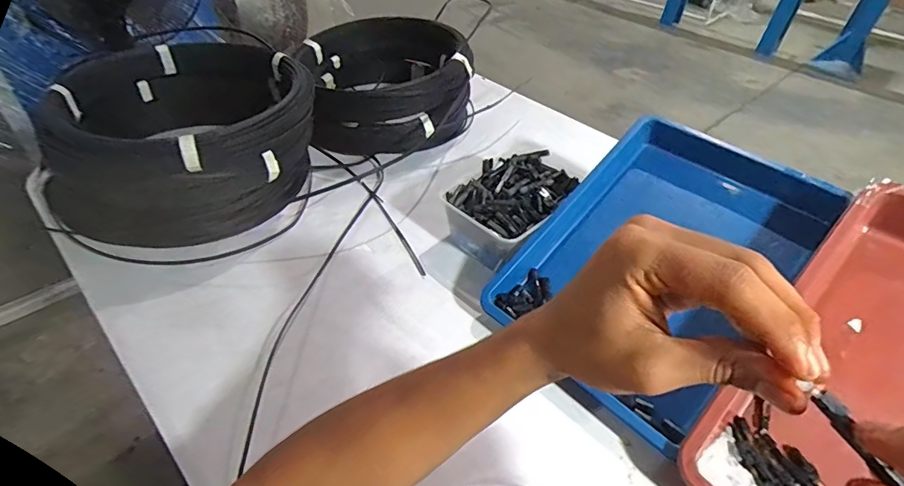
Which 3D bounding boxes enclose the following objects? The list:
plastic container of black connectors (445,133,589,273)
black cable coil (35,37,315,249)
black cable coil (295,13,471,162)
[{"bbox_3d":[0.078,-0.044,0.600,0.116,0.078,0.173,32,49,27],"label":"plastic container of black connectors"},{"bbox_3d":[-0.319,-0.130,0.609,0.283,0.155,0.274,3,42,-2],"label":"black cable coil"},{"bbox_3d":[-0.108,-0.262,0.795,0.262,0.133,0.290,-5,43,-11],"label":"black cable coil"}]

